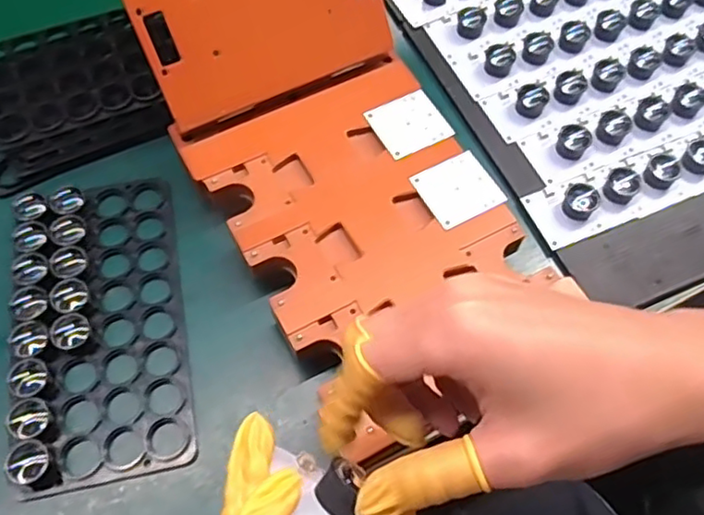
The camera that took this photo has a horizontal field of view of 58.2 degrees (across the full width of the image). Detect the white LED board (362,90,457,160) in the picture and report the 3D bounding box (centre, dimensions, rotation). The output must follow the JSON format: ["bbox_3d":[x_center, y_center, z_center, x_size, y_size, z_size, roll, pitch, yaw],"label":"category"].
[{"bbox_3d":[0.039,-0.092,0.431,0.047,0.004,0.046,-25,65,-13],"label":"white LED board"}]

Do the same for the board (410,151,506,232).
[{"bbox_3d":[0.068,-0.044,0.406,0.046,0.004,0.044,-26,66,-10],"label":"board"}]

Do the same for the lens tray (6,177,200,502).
[{"bbox_3d":[-0.154,0.036,0.387,0.097,0.025,0.191,-11,62,-7],"label":"lens tray"}]

